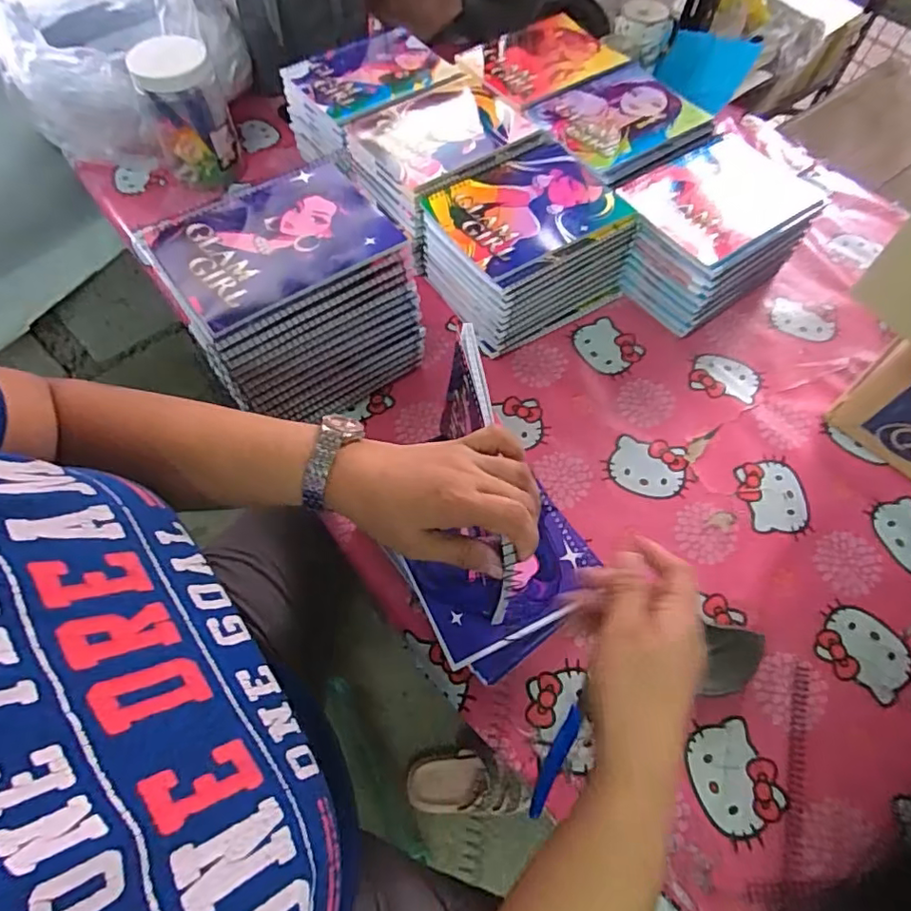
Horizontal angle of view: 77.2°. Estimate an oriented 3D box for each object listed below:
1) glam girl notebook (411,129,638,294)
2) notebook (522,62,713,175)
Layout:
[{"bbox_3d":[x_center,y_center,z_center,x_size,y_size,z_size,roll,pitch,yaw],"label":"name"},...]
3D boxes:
[{"bbox_3d":[0.077,-0.284,0.648,0.195,0.012,0.172,-32,66,-17],"label":"glam girl notebook"},{"bbox_3d":[0.209,-0.439,0.737,0.194,0.015,0.161,-31,66,-17],"label":"notebook"}]

